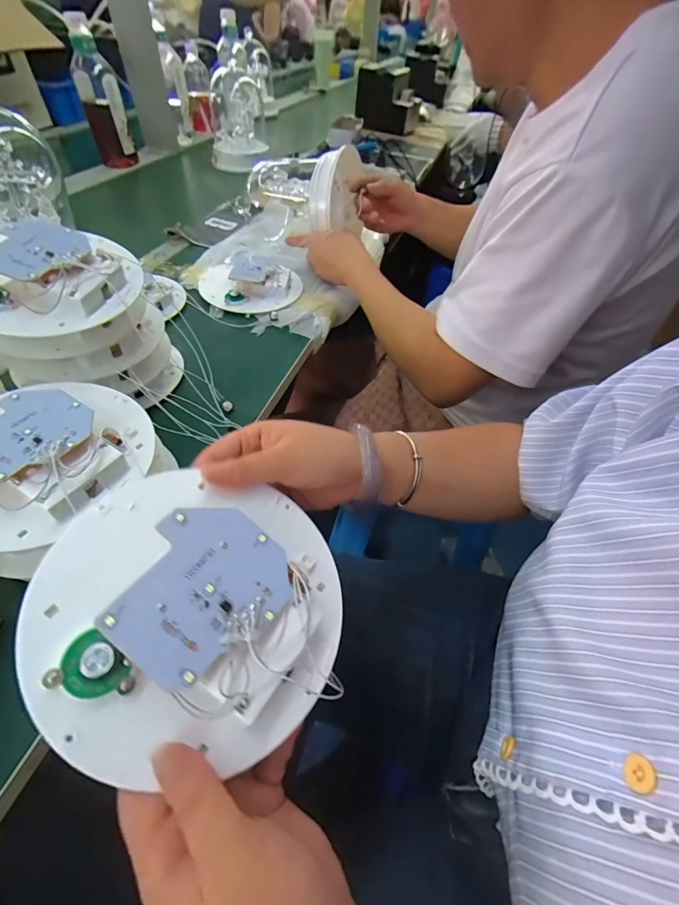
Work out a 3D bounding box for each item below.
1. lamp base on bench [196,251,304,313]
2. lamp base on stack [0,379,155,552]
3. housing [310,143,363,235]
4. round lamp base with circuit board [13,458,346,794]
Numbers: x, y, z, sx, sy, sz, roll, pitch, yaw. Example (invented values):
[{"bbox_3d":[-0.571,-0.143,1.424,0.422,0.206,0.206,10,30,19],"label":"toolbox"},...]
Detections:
[{"bbox_3d":[-0.133,-0.263,0.580,0.138,0.029,0.144,2,50,-2],"label":"lamp base on bench"},{"bbox_3d":[-0.219,-0.004,0.283,0.149,0.039,0.135,-27,57,-24],"label":"lamp base on stack"},{"bbox_3d":[-0.003,-0.400,0.622,0.046,0.119,0.153,23,52,15],"label":"housing"},{"bbox_3d":[-0.067,0.073,0.200,0.151,0.036,0.151,13,56,-21],"label":"round lamp base with circuit board"}]

